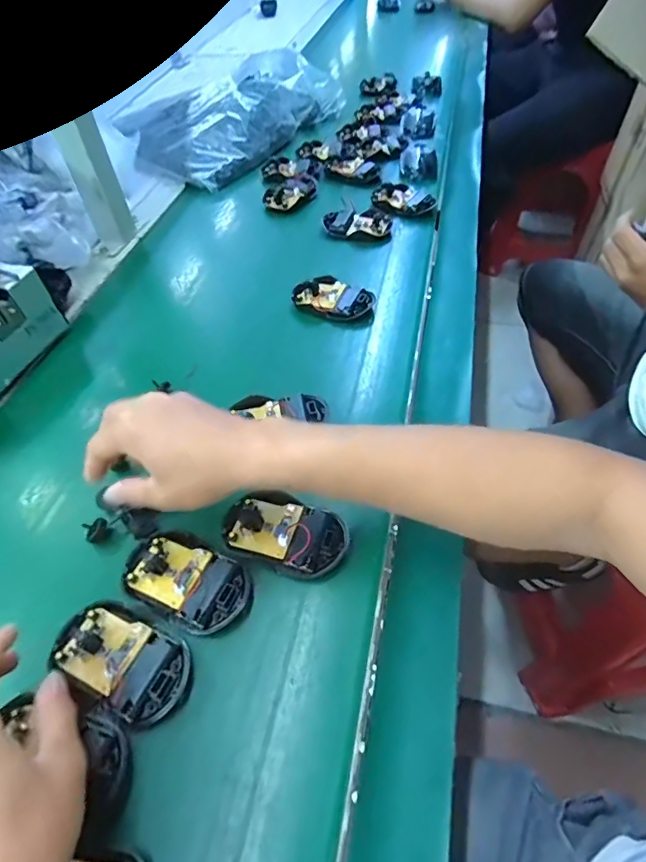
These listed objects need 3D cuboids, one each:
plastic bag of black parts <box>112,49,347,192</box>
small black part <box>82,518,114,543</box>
[{"bbox_3d":[-0.147,-0.564,0.839,0.214,0.084,0.393,28,56,24],"label":"plastic bag of black parts"},{"bbox_3d":[-0.177,0.079,0.375,0.018,0.019,0.011,-26,53,-19],"label":"small black part"}]

